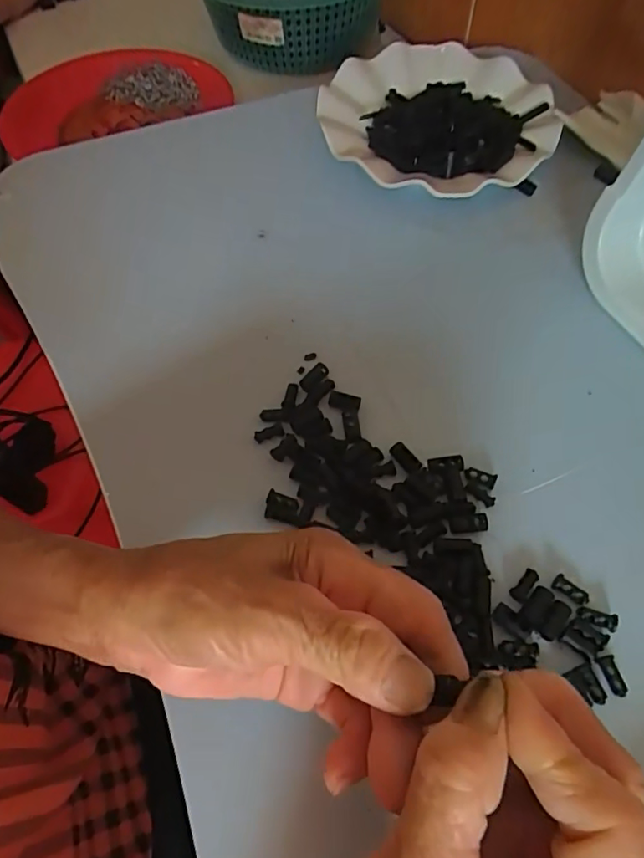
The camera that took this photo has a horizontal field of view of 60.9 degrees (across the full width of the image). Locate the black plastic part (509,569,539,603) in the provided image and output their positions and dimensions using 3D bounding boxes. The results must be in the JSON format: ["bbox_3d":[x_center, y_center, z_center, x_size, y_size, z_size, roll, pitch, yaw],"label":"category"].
[{"bbox_3d":[0.097,0.075,0.261,0.017,0.004,0.008,-41,66,-20],"label":"black plastic part"}]

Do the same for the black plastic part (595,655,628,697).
[{"bbox_3d":[0.127,0.107,0.239,0.007,0.004,0.016,-14,60,-7],"label":"black plastic part"}]

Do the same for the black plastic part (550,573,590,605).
[{"bbox_3d":[0.117,0.075,0.258,0.017,0.004,0.008,29,64,18],"label":"black plastic part"}]

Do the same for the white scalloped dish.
[{"bbox_3d":[0.085,-0.236,0.427,0.173,0.034,0.182,-1,59,1],"label":"white scalloped dish"}]

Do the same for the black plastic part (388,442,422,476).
[{"bbox_3d":[0.045,0.016,0.294,0.009,0.006,0.019,-30,63,-15],"label":"black plastic part"}]

